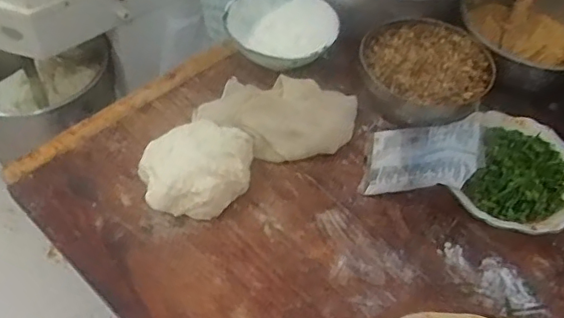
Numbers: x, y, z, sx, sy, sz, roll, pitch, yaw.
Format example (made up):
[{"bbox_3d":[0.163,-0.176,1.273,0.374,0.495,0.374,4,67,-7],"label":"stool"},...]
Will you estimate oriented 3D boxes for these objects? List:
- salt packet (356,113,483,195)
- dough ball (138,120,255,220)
[{"bbox_3d":[0.186,-0.006,0.773,0.157,0.026,0.115,-16,41,27],"label":"salt packet"},{"bbox_3d":[-0.111,0.010,0.757,0.142,0.055,0.132,3,50,-3],"label":"dough ball"}]

